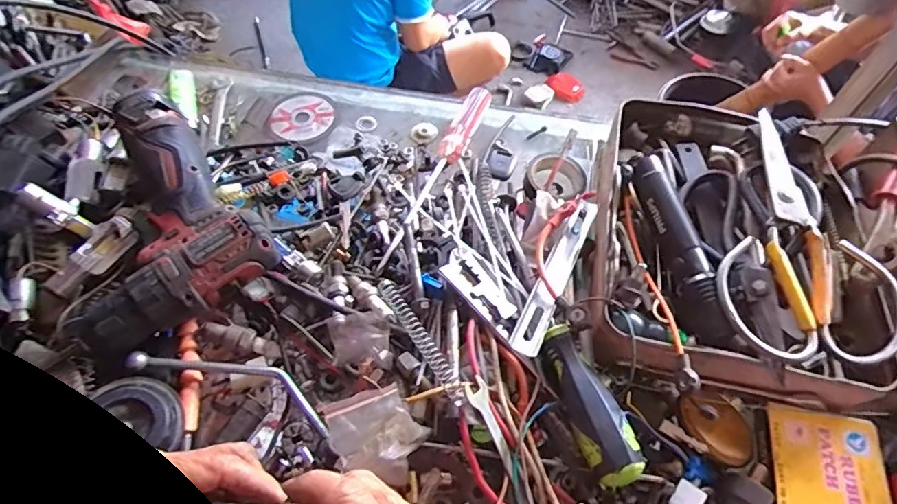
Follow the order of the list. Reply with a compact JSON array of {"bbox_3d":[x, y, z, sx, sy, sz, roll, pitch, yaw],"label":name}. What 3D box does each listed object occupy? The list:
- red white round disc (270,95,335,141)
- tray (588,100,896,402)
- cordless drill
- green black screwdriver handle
[{"bbox_3d":[-0.154,-0.142,0.537,0.063,0.008,0.062,0,60,0],"label":"red white round disc"},{"bbox_3d":[0.218,-0.019,0.399,0.206,0.064,0.268,9,60,5],"label":"tray"},{"bbox_3d":[-0.249,-0.025,0.412,0.149,0.059,0.194,-37,66,-19],"label":"cordless drill"},{"bbox_3d":[0.092,0.099,0.339,0.032,0.026,0.105,-17,61,-9],"label":"green black screwdriver handle"}]

